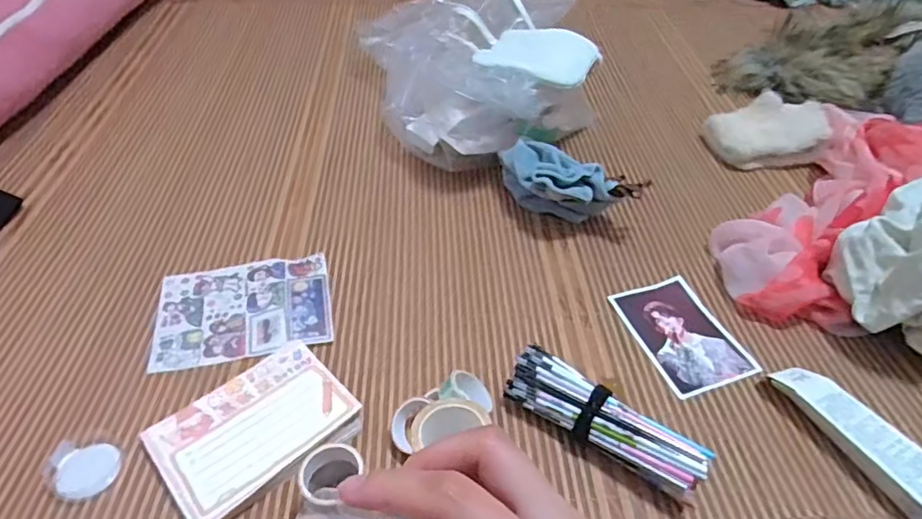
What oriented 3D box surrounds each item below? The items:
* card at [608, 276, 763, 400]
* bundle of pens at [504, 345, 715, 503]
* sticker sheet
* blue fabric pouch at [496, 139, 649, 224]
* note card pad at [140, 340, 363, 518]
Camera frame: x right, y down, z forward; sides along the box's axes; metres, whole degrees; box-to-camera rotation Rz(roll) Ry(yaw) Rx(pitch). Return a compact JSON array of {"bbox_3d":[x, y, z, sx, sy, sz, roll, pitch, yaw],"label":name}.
[{"bbox_3d":[0.178,0.060,0.457,0.072,0.004,0.105,-12,45,-13],"label":"card"},{"bbox_3d":[0.092,0.110,0.376,0.132,0.037,0.035,28,51,24],"label":"bundle of pens"},{"bbox_3d":[-0.177,0.040,0.462,0.134,0.009,0.103,-10,46,-9],"label":"sticker sheet"},{"bbox_3d":[0.098,-0.067,0.541,0.136,0.059,0.063,22,48,19],"label":"blue fabric pouch"},{"bbox_3d":[-0.136,0.113,0.376,0.118,0.016,0.087,-32,54,-29],"label":"note card pad"}]

